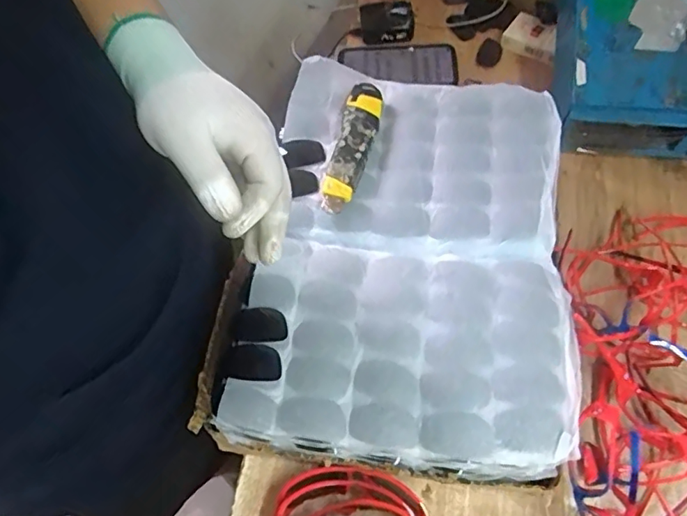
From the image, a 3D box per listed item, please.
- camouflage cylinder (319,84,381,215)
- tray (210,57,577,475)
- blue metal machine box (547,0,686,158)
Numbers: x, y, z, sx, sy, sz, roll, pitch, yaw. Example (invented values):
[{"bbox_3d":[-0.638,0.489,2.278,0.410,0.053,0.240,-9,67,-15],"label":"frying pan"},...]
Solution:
[{"bbox_3d":[0.010,-0.111,0.540,0.039,0.034,0.146,11,63,10],"label":"camouflage cylinder"},{"bbox_3d":[0.059,-0.014,0.493,0.278,0.050,0.373,7,62,8],"label":"tray"},{"bbox_3d":[0.365,-0.216,0.622,0.238,0.144,0.186,8,62,8],"label":"blue metal machine box"}]

